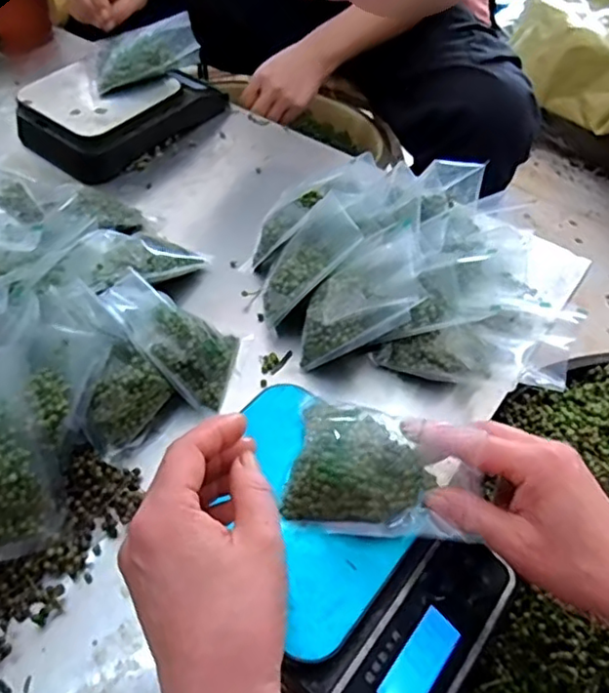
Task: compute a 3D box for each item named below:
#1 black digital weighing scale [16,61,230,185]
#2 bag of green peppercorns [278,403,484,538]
[{"bbox_3d":[-0.219,-0.289,0.734,0.153,0.055,0.212,33,56,22],"label":"black digital weighing scale"},{"bbox_3d":[0.044,0.075,0.382,0.102,0.030,0.081,11,51,6],"label":"bag of green peppercorns"}]

